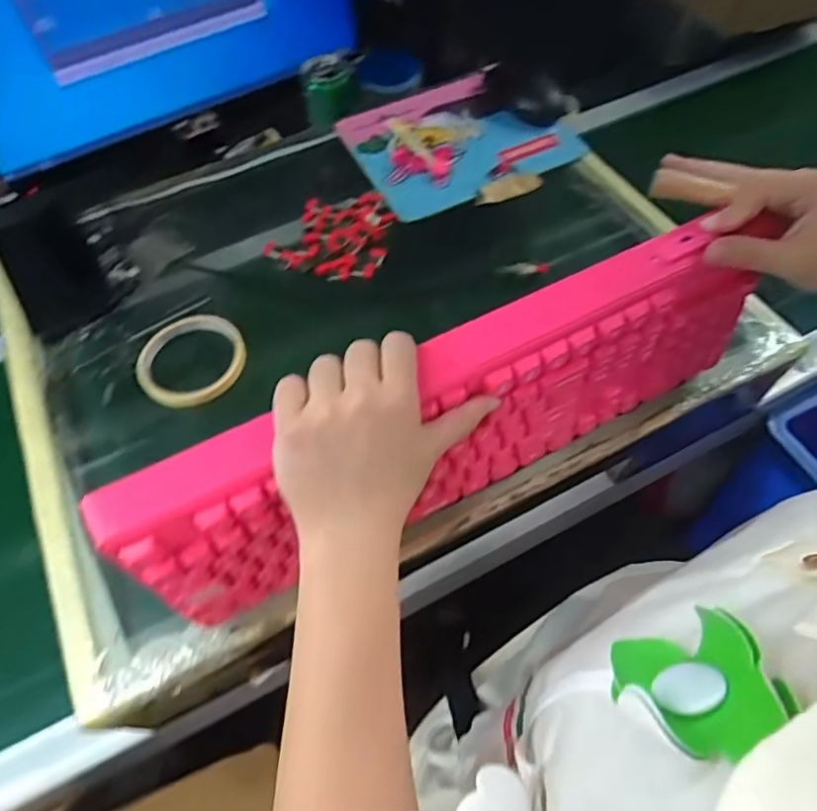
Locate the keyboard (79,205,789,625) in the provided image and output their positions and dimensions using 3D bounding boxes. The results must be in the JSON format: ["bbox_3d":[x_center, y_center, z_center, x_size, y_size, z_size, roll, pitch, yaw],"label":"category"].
[{"bbox_3d":[0.037,0.008,0.388,0.416,0.143,0.041,-23,59,-15],"label":"keyboard"}]

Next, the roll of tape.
[{"bbox_3d":[-0.184,-0.039,0.521,0.089,0.018,0.085,-2,57,3],"label":"roll of tape"}]

